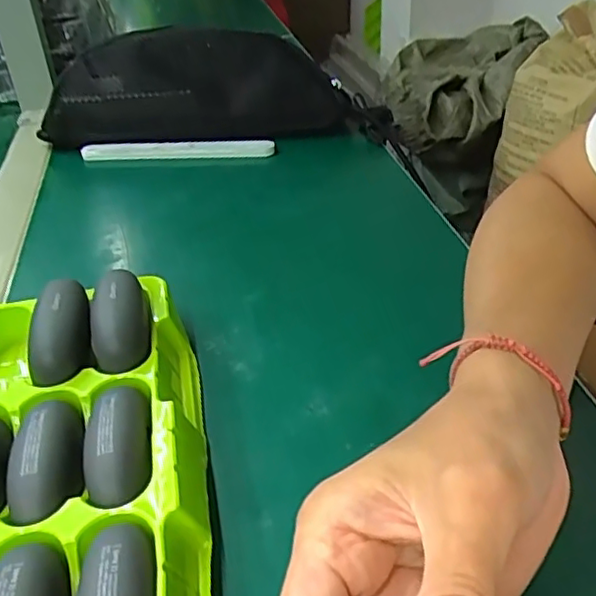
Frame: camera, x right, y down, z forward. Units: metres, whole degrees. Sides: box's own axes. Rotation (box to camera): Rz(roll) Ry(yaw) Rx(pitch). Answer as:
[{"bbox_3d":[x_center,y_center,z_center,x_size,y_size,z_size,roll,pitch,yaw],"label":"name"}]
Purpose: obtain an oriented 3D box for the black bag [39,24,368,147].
[{"bbox_3d":[-0.095,-0.197,0.605,0.294,0.095,0.059,0,36,5],"label":"black bag"}]

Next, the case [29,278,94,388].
[{"bbox_3d":[-0.116,0.014,0.314,0.029,0.023,0.064,-7,53,-4],"label":"case"}]

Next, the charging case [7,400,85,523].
[{"bbox_3d":[-0.106,0.064,0.265,0.028,0.018,0.063,-13,37,-11],"label":"charging case"}]

